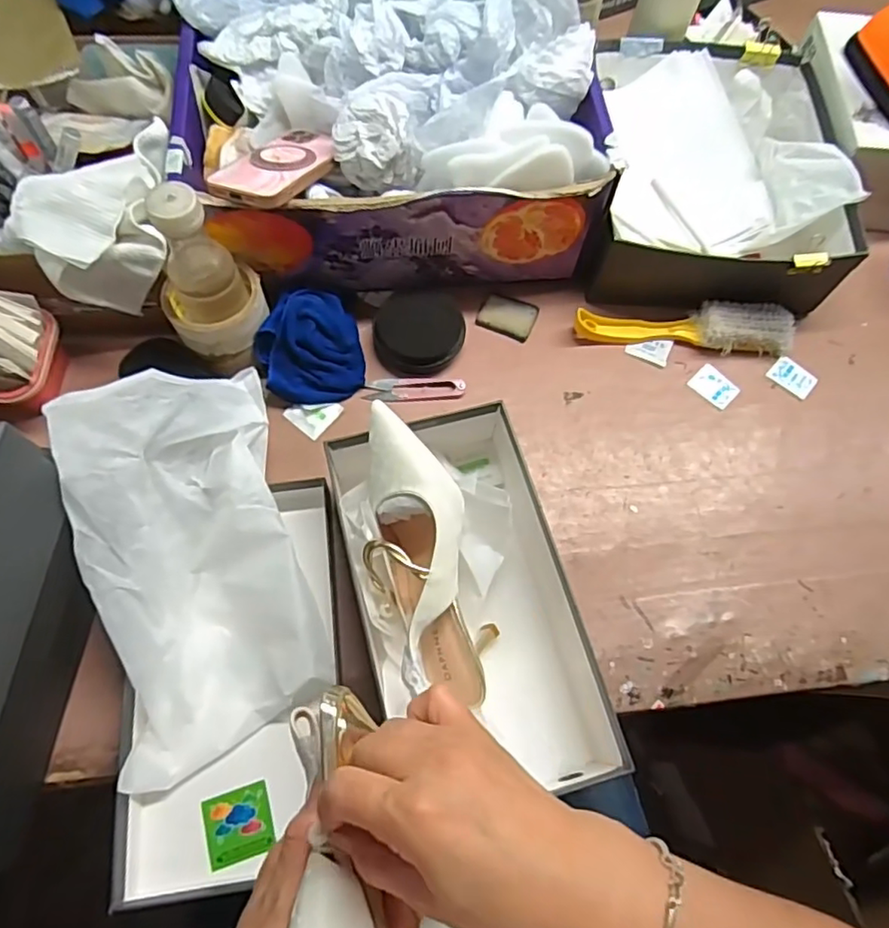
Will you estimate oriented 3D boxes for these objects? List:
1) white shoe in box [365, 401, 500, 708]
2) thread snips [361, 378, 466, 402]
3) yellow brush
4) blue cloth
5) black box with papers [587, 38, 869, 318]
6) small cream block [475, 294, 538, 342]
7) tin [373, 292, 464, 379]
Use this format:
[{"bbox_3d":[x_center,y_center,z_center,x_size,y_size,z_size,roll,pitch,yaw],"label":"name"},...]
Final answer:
[{"bbox_3d":[-0.018,0.066,0.477,0.083,0.068,0.233,-13,86,-9],"label":"white shoe in box"},{"bbox_3d":[-0.030,-0.077,0.614,0.100,0.007,0.025,-4,67,-5],"label":"thread snips"},{"bbox_3d":[0.253,-0.146,0.636,0.223,0.043,0.051,3,67,-2],"label":"yellow brush"},{"bbox_3d":[-0.132,-0.114,0.592,0.101,0.055,0.098,-13,68,-9],"label":"blue cloth"},{"bbox_3d":[0.299,-0.323,0.679,0.256,0.108,0.318,10,67,1],"label":"black box with papers"},{"bbox_3d":[0.068,-0.160,0.649,0.058,0.004,0.049,21,67,6],"label":"small cream block"},{"bbox_3d":[-0.025,-0.142,0.627,0.089,0.027,0.095,1,67,-3],"label":"tin"}]

